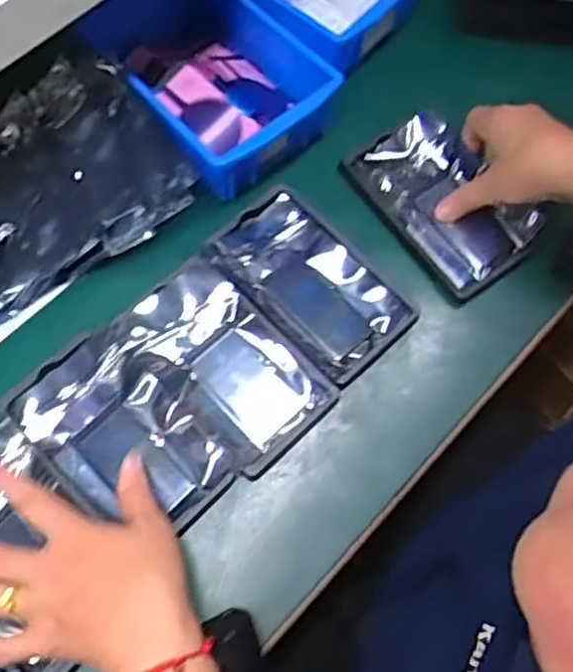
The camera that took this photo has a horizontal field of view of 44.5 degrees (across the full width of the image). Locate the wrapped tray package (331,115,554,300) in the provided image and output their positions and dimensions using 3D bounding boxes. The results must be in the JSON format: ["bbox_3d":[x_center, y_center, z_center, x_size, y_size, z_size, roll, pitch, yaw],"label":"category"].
[{"bbox_3d":[0.130,-0.116,0.585,0.095,0.026,0.159,-34,71,-14],"label":"wrapped tray package"}]

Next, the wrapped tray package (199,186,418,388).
[{"bbox_3d":[0.019,-0.044,0.559,0.155,0.022,0.094,42,72,16],"label":"wrapped tray package"}]

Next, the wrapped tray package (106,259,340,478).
[{"bbox_3d":[-0.047,0.018,0.526,0.096,0.017,0.154,-42,73,-17],"label":"wrapped tray package"}]

